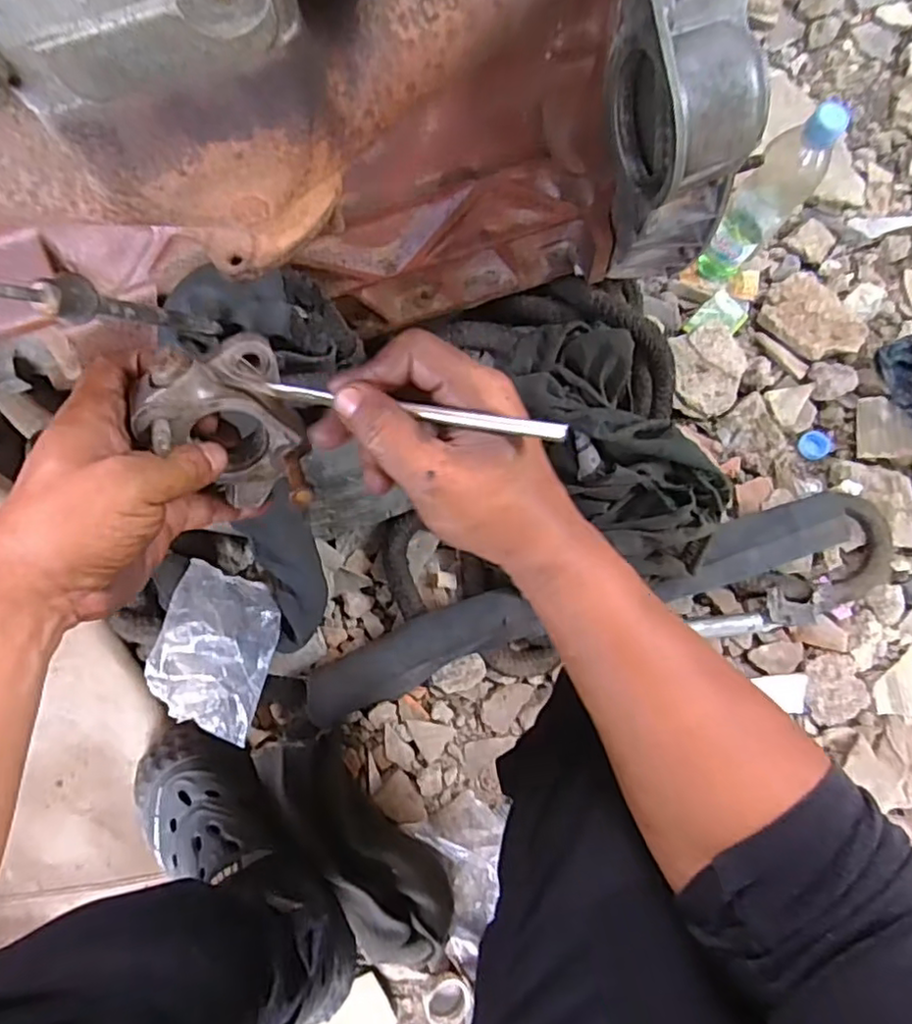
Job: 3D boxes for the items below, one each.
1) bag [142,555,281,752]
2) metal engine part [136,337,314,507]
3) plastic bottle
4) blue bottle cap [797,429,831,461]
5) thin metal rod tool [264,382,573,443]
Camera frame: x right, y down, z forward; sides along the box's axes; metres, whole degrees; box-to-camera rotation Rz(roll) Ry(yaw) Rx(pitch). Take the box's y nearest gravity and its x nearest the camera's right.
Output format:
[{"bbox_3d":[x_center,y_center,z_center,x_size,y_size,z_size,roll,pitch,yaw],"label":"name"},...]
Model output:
[{"bbox_3d":[-0.214,0.127,0.569,0.093,0.025,0.143,16,94,-12],"label":"bag"},{"bbox_3d":[-0.113,-0.039,0.317,0.071,0.048,0.082,-24,114,-29],"label":"metal engine part"},{"bbox_3d":[0.327,-0.331,0.682,0.061,0.239,0.052,43,80,7],"label":"plastic bottle"},{"bbox_3d":[0.431,-0.080,0.768,0.036,0.011,0.034,0,78,-1],"label":"blue bottle cap"},{"bbox_3d":[-0.021,-0.046,0.288,0.145,0.013,0.008,12,78,17],"label":"thin metal rod tool"}]

